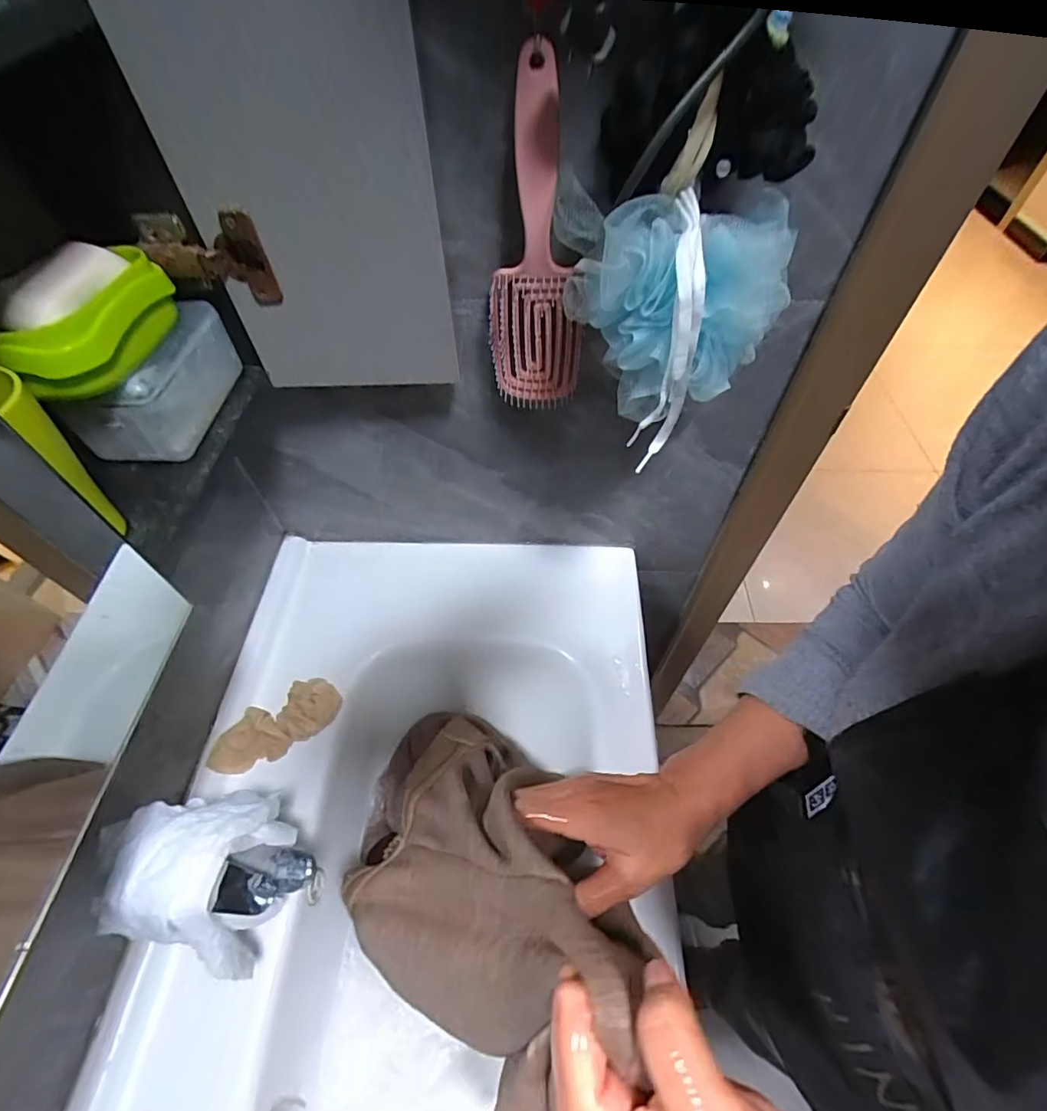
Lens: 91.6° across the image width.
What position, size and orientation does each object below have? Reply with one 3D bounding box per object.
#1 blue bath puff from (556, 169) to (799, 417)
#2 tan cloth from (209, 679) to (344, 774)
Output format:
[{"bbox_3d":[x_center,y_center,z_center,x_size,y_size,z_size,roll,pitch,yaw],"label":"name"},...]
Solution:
[{"bbox_3d":[0.096,-0.166,0.343,0.149,0.120,0.088,4,54,4],"label":"blue bath puff"},{"bbox_3d":[-0.266,0.181,0.546,0.131,0.027,0.057,-27,58,-17],"label":"tan cloth"}]

